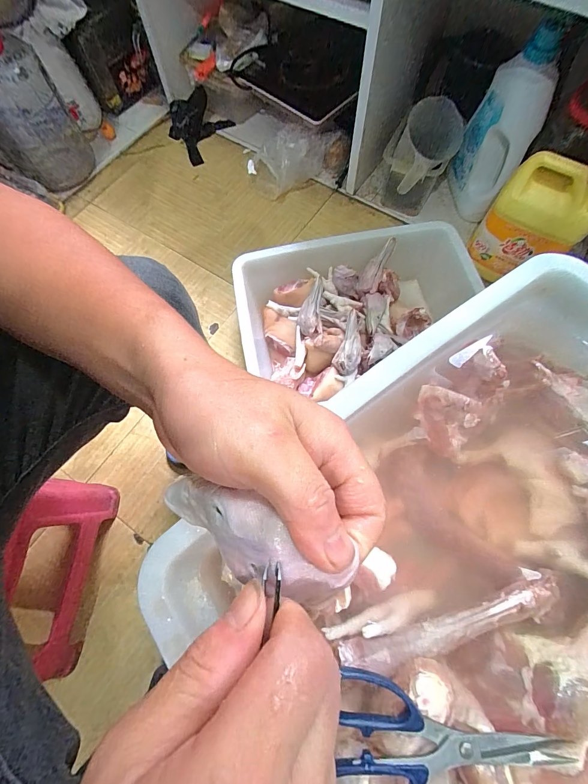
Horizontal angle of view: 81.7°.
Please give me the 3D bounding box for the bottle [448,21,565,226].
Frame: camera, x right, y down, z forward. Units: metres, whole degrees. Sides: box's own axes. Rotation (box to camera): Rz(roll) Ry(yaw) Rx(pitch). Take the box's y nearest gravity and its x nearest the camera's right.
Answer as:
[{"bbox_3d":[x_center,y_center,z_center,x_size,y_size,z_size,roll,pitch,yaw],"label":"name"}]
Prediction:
[{"bbox_3d":[0.403,-0.504,0.678,0.126,0.325,0.074,25,73,10],"label":"bottle"}]

